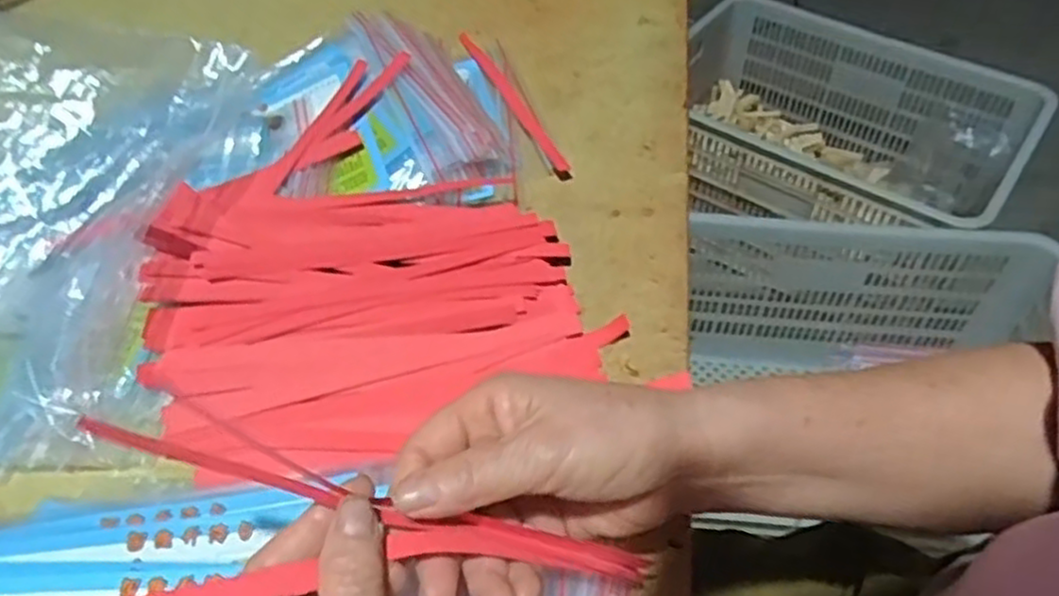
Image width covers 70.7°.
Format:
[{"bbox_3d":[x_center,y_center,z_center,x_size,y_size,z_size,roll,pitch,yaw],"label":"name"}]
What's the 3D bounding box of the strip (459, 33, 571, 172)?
[{"bbox_3d":[-0.015,-0.157,0.580,0.012,0.006,0.190,-22,53,-14],"label":"strip"}]

